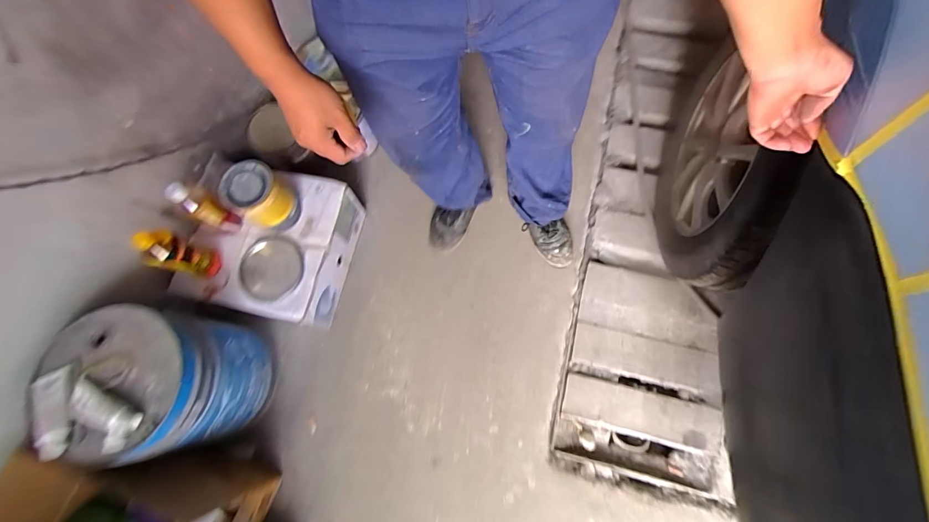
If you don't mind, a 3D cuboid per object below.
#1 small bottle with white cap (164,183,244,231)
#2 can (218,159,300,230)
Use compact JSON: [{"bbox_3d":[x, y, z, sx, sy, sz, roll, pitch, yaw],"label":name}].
[{"bbox_3d":[-0.547,-0.107,0.844,0.047,0.191,0.047,-1,74,4],"label":"small bottle with white cap"},{"bbox_3d":[-0.444,-0.134,0.876,0.105,0.148,0.110,-1,74,4],"label":"can"}]

